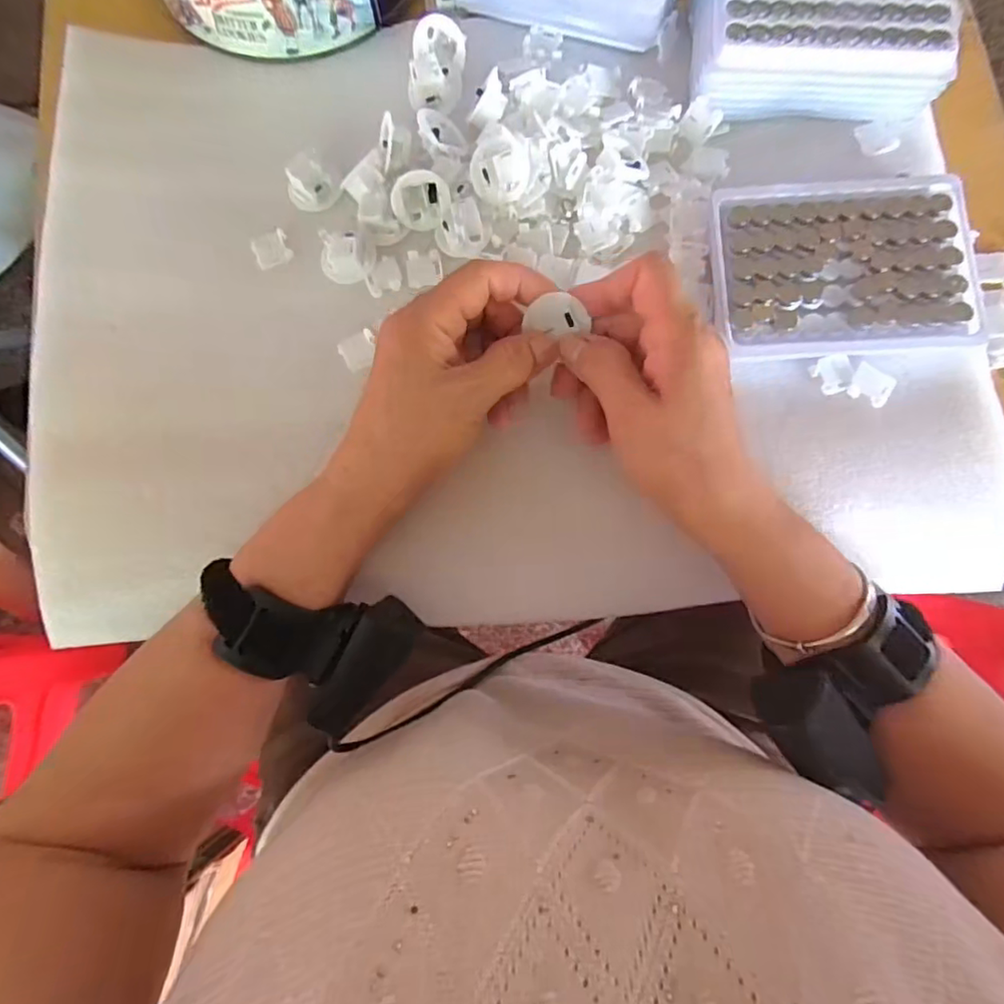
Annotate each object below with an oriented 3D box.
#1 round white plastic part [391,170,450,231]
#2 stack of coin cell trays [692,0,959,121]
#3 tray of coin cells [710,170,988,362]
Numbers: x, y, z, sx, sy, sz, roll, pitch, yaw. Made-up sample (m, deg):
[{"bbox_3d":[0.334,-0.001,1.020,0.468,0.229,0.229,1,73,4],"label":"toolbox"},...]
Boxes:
[{"bbox_3d":[-0.046,-0.171,0.320,0.032,0.030,0.013,-12,52,-12],"label":"round white plastic part"},{"bbox_3d":[0.175,-0.270,0.313,0.128,0.034,0.092,0,82,3],"label":"stack of coin cell trays"},{"bbox_3d":[0.178,-0.129,0.298,0.127,0.017,0.101,-3,81,3],"label":"tray of coin cells"}]

